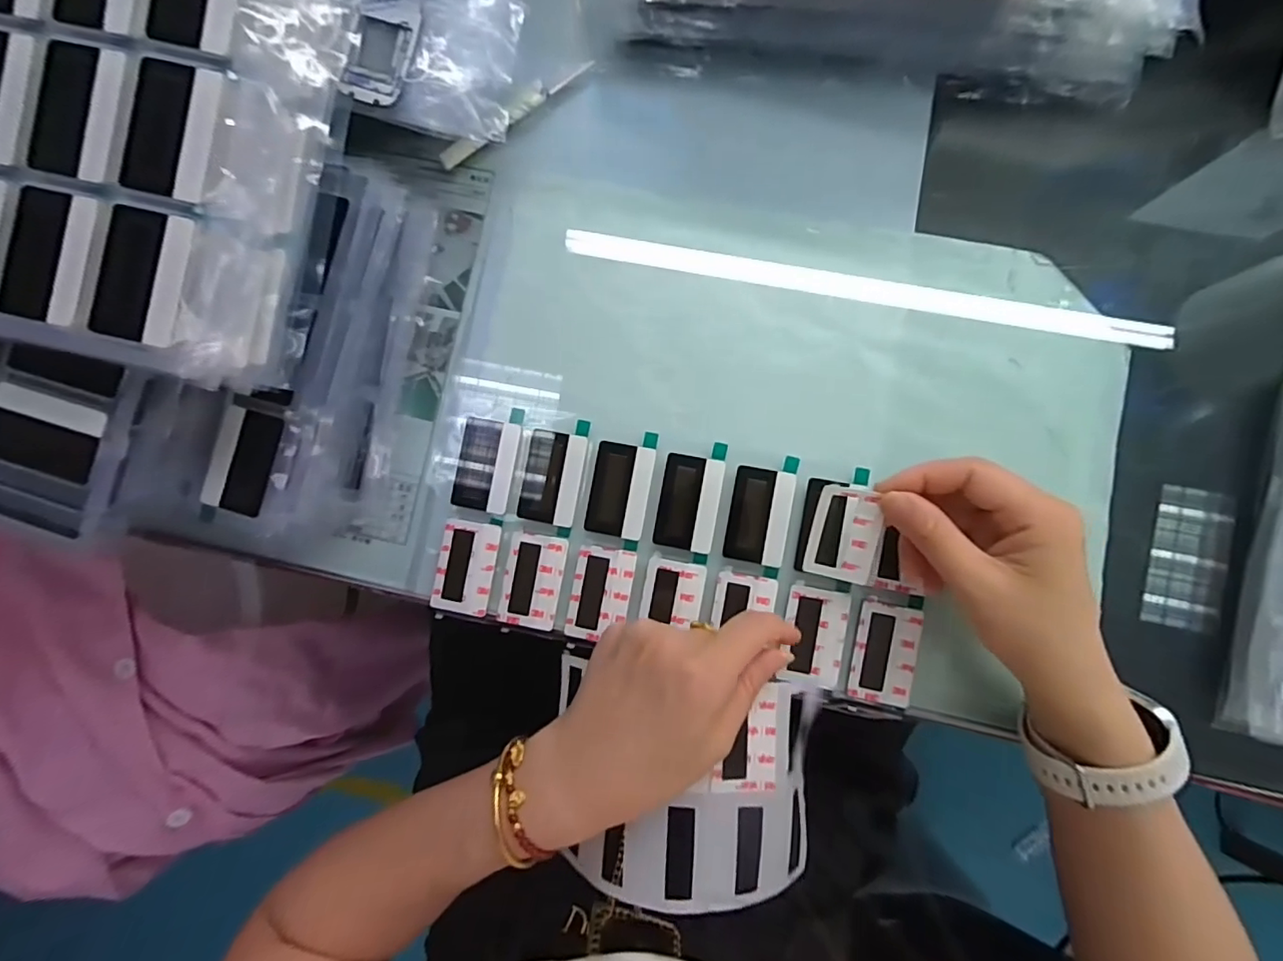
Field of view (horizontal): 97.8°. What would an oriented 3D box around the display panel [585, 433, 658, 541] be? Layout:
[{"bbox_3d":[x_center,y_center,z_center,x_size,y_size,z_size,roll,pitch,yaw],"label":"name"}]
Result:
[{"bbox_3d":[-0.012,0.002,0.328,0.033,0.004,0.061,10,89,5],"label":"display panel"}]

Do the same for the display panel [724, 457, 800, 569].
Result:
[{"bbox_3d":[0.068,0.016,0.322,0.034,0.004,0.061,10,89,5],"label":"display panel"}]

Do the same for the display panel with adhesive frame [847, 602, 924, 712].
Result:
[{"bbox_3d":[0.137,0.097,0.313,0.035,0.004,0.054,9,89,5],"label":"display panel with adhesive frame"}]

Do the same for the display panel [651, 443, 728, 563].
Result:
[{"bbox_3d":[0.028,0.011,0.324,0.034,0.004,0.066,10,89,5],"label":"display panel"}]

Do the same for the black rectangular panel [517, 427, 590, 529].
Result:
[{"bbox_3d":[-0.053,-0.002,0.330,0.034,0.004,0.053,10,89,5],"label":"black rectangular panel"}]

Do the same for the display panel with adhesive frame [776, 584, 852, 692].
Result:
[{"bbox_3d":[0.098,0.088,0.314,0.034,0.005,0.053,9,89,5],"label":"display panel with adhesive frame"}]

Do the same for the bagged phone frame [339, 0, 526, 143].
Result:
[{"bbox_3d":[-0.110,-0.233,0.301,0.079,0.028,0.091,6,89,5],"label":"bagged phone frame"}]

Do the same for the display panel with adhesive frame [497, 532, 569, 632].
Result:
[{"bbox_3d":[-0.063,0.059,0.327,0.034,0.004,0.054,10,89,5],"label":"display panel with adhesive frame"}]

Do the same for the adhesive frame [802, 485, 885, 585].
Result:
[{"bbox_3d":[0.108,0.028,0.296,0.035,0.006,0.052,10,109,11],"label":"adhesive frame"}]

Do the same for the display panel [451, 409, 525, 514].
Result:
[{"bbox_3d":[-0.092,-0.013,0.333,0.036,0.004,0.061,9,89,5],"label":"display panel"}]

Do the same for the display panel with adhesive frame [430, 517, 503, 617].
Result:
[{"bbox_3d":[-0.104,0.051,0.331,0.035,0.004,0.054,10,89,5],"label":"display panel with adhesive frame"}]

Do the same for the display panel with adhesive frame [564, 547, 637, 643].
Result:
[{"bbox_3d":[-0.024,0.066,0.324,0.035,0.004,0.052,10,89,5],"label":"display panel with adhesive frame"}]

